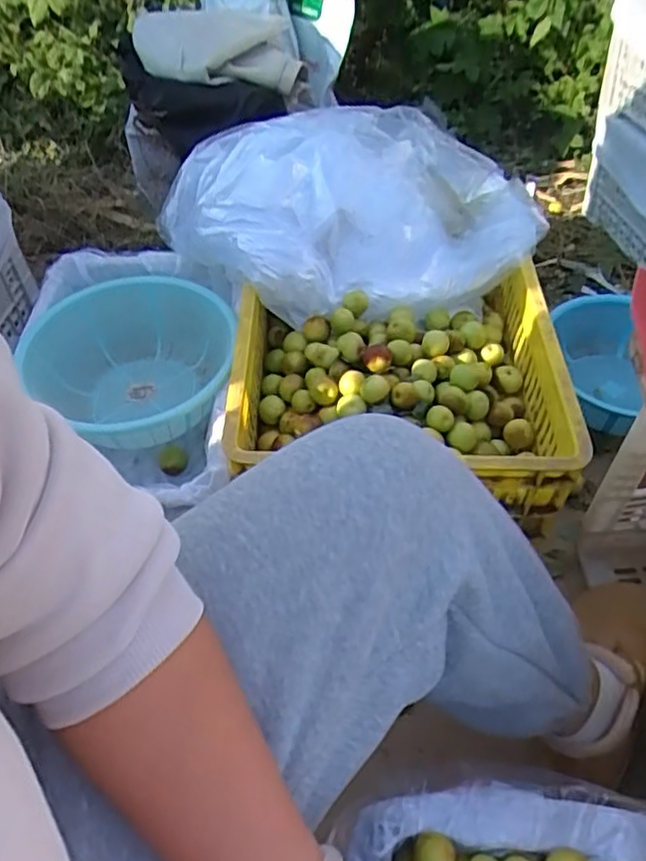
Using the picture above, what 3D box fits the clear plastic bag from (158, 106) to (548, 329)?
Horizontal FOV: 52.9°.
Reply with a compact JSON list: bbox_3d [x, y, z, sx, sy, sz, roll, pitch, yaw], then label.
[{"bbox_3d":[0.040,-0.295,0.864,0.472,0.174,0.265,-9,50,-6],"label":"clear plastic bag"}]

